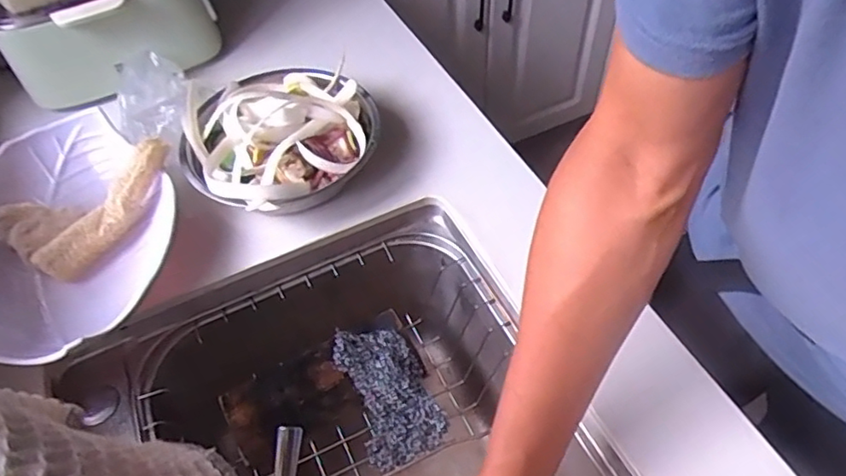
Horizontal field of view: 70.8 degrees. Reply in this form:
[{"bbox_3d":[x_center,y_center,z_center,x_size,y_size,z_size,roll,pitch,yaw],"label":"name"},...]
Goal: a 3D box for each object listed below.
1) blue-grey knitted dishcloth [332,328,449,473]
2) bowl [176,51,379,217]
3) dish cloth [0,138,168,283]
[{"bbox_3d":[-0.035,0.148,0.588,0.077,0.032,0.138,-20,55,-13],"label":"blue-grey knitted dishcloth"},{"bbox_3d":[-0.150,-0.106,0.633,0.197,0.075,0.200,-1,53,1],"label":"bowl"},{"bbox_3d":[-0.347,-0.046,0.599,0.127,0.063,0.154,27,59,21],"label":"dish cloth"}]

